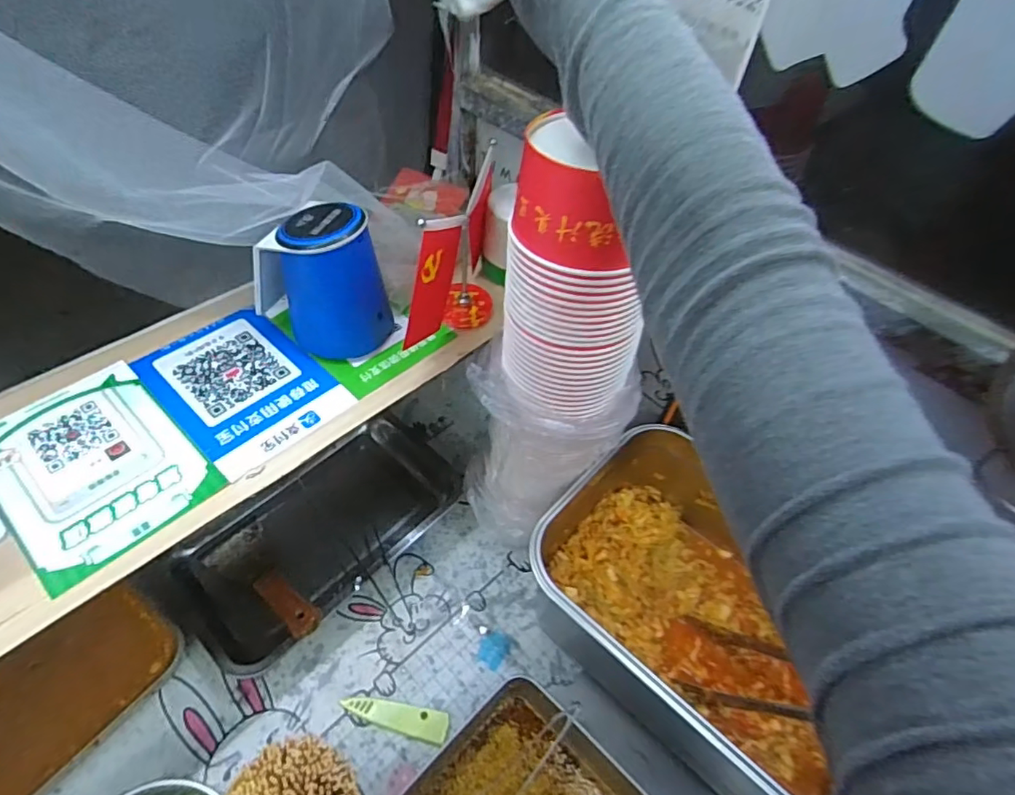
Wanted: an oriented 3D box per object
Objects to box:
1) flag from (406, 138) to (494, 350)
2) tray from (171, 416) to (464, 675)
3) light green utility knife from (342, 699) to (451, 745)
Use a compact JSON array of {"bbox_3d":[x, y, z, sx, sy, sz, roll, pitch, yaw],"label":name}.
[{"bbox_3d":[-0.046,-0.122,0.515,0.050,0.134,0.190,13,50,6],"label":"flag"},{"bbox_3d":[-0.213,0.153,0.658,0.182,0.060,0.307,36,56,24],"label":"tray"},{"bbox_3d":[-0.113,0.321,0.558,0.106,0.005,0.026,10,49,4],"label":"light green utility knife"}]

